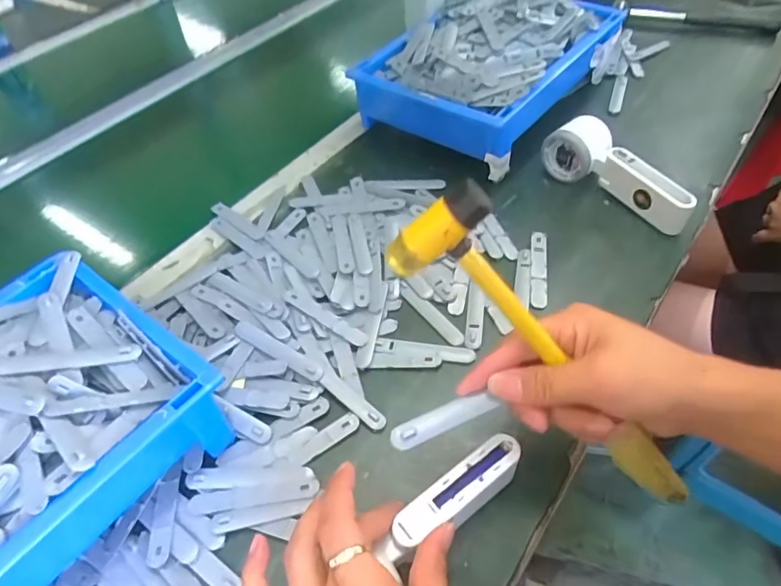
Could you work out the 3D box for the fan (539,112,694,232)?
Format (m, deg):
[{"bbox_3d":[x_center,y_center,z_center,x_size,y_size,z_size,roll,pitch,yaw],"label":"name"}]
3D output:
[{"bbox_3d":[0.244,-0.128,0.548,0.055,0.058,0.166,-38,56,-23],"label":"fan"}]

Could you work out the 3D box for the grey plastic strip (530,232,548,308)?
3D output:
[{"bbox_3d":[0.144,-0.025,0.505,0.015,0.006,0.099,5,51,10],"label":"grey plastic strip"}]

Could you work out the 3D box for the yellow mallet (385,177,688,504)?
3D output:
[{"bbox_3d":[0.105,0.048,0.317,0.262,0.062,0.029,45,57,-15],"label":"yellow mallet"}]

